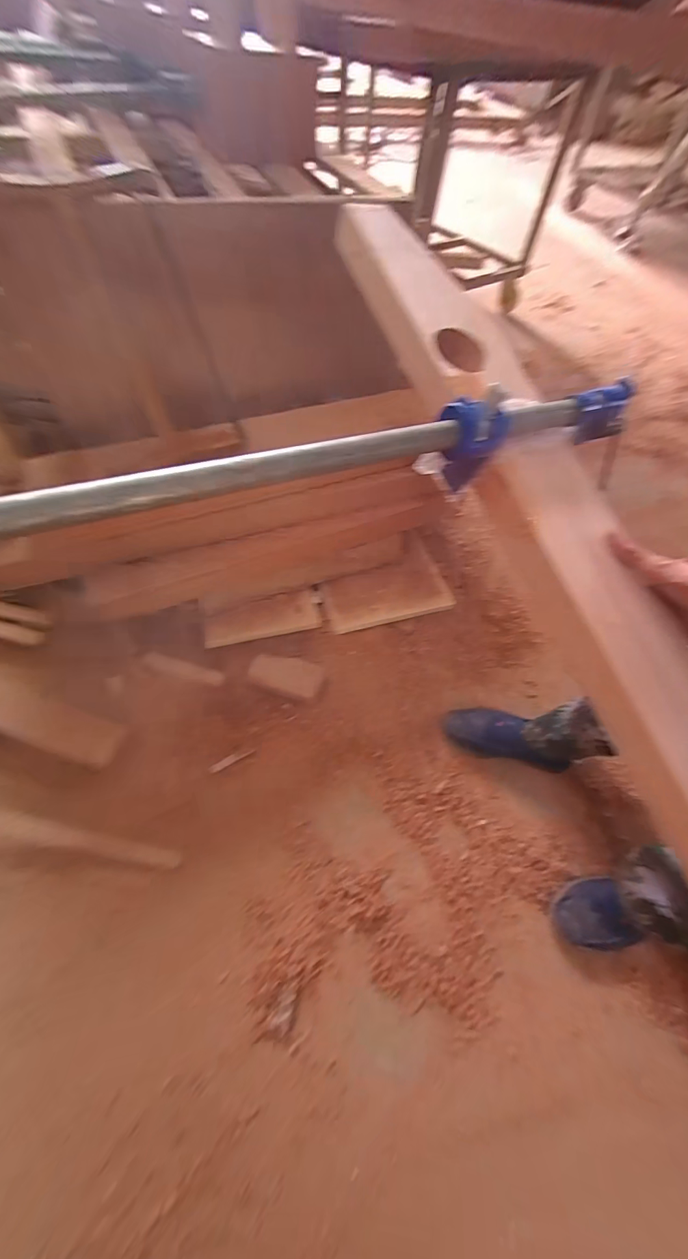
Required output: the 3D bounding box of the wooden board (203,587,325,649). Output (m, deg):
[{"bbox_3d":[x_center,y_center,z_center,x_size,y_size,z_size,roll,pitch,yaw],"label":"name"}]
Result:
[{"bbox_3d":[-0.182,-0.019,0.908,0.253,0.043,0.097,-14,61,-13],"label":"wooden board"}]

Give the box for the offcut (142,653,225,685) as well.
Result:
[{"bbox_3d":[-0.344,0.084,0.861,0.176,0.010,0.033,14,59,4],"label":"offcut"}]

